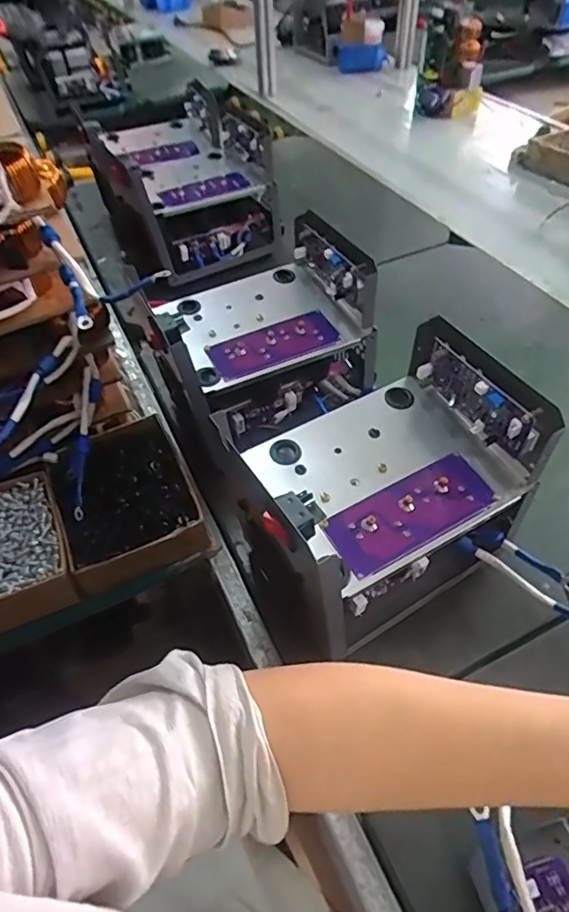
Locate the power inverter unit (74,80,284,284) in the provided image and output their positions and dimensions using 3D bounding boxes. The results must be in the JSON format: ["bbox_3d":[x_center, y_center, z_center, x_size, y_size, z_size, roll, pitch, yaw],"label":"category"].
[{"bbox_3d":[-0.181,-0.464,0.921,0.241,0.176,0.339,-23,51,-15],"label":"power inverter unit"}]

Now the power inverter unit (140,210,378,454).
[{"bbox_3d":[-0.031,-0.137,0.606,0.226,0.149,0.153,-26,52,-17],"label":"power inverter unit"}]

